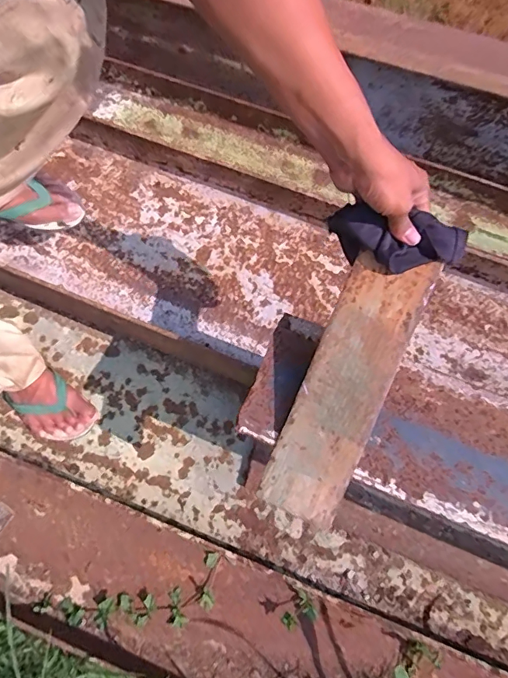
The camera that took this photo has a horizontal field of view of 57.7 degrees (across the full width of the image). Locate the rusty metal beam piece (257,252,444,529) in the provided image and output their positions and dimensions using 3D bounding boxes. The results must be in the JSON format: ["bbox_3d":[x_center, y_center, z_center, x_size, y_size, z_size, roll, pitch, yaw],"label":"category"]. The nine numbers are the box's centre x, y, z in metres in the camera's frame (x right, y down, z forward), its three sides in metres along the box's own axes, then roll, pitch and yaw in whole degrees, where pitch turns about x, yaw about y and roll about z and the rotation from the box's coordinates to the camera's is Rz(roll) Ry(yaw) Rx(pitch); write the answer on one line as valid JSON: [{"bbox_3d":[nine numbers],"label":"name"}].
[{"bbox_3d":[0.102,0.055,0.519,0.091,0.014,0.305,24,90,9],"label":"rusty metal beam piece"}]

